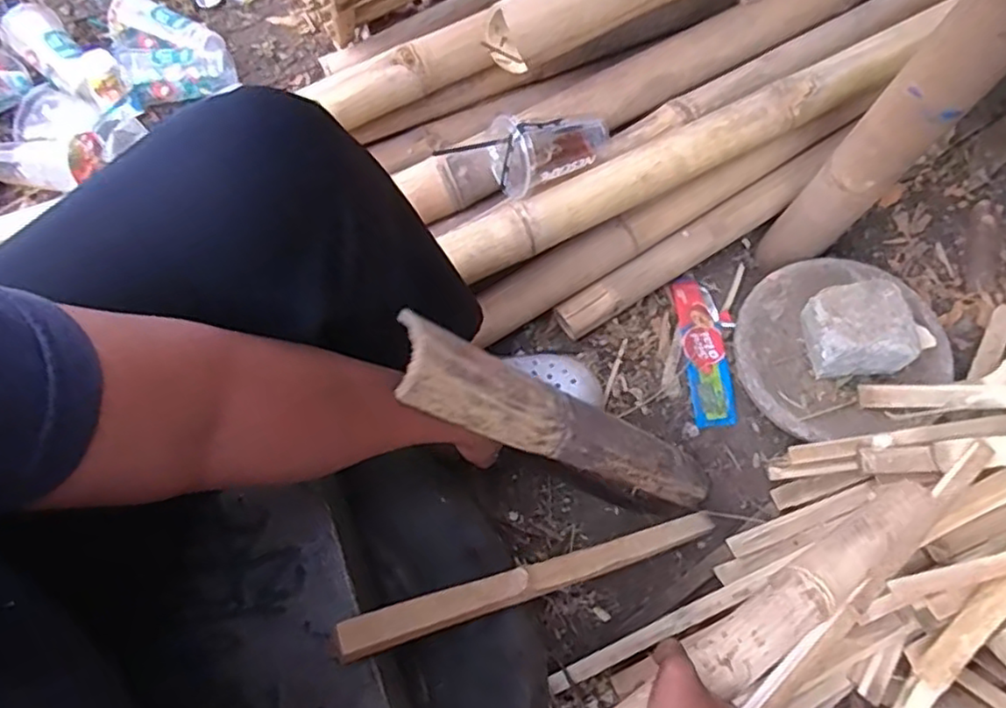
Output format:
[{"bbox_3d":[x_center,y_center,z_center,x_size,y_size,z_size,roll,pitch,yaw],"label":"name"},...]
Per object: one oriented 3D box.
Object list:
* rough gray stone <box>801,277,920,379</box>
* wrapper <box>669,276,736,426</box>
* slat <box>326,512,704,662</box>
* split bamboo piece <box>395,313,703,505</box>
[{"bbox_3d":[0.426,-0.029,0.797,0.108,0.074,0.101,-4,71,-3],"label":"rough gray stone"},{"bbox_3d":[0.275,-0.006,0.884,0.066,0.018,0.208,-4,71,-3],"label":"wrapper"},{"bbox_3d":[0.064,0.209,0.645,0.499,0.013,0.028,0,65,-43],"label":"slat"},{"bbox_3d":[0.084,0.079,0.630,0.024,0.485,0.063,-10,65,37],"label":"split bamboo piece"}]

